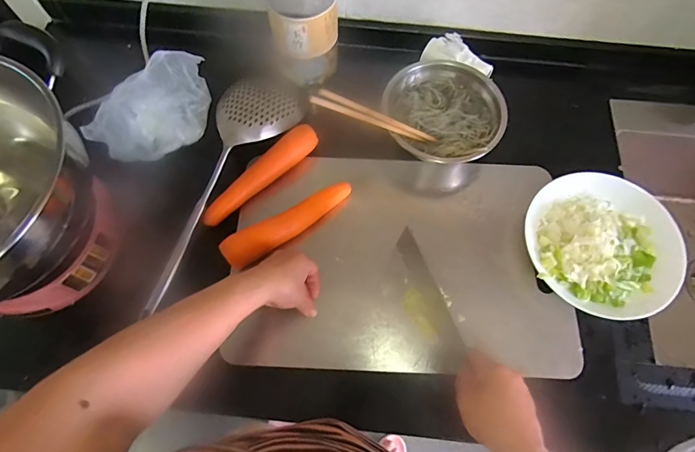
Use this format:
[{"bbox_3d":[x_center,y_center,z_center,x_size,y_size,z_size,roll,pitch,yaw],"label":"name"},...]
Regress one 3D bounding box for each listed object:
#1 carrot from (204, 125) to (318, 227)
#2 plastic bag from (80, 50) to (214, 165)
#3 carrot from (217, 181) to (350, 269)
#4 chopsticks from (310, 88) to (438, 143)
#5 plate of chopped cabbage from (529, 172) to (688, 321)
[{"bbox_3d":[-0.121,-0.071,0.564,0.193,0.036,0.036,-41,75,-16],"label":"carrot"},{"bbox_3d":[-0.254,-0.161,0.558,0.103,0.072,0.178,35,71,11],"label":"plastic bag"},{"bbox_3d":[-0.074,-0.004,0.534,0.185,0.043,0.039,-33,73,-14],"label":"carrot"},{"bbox_3d":[0.039,-0.143,0.538,0.181,0.018,0.017,14,66,-23],"label":"chopsticks"},{"bbox_3d":[0.329,0.020,0.531,0.181,0.049,0.187,1,68,-2],"label":"plate of chopped cabbage"}]

